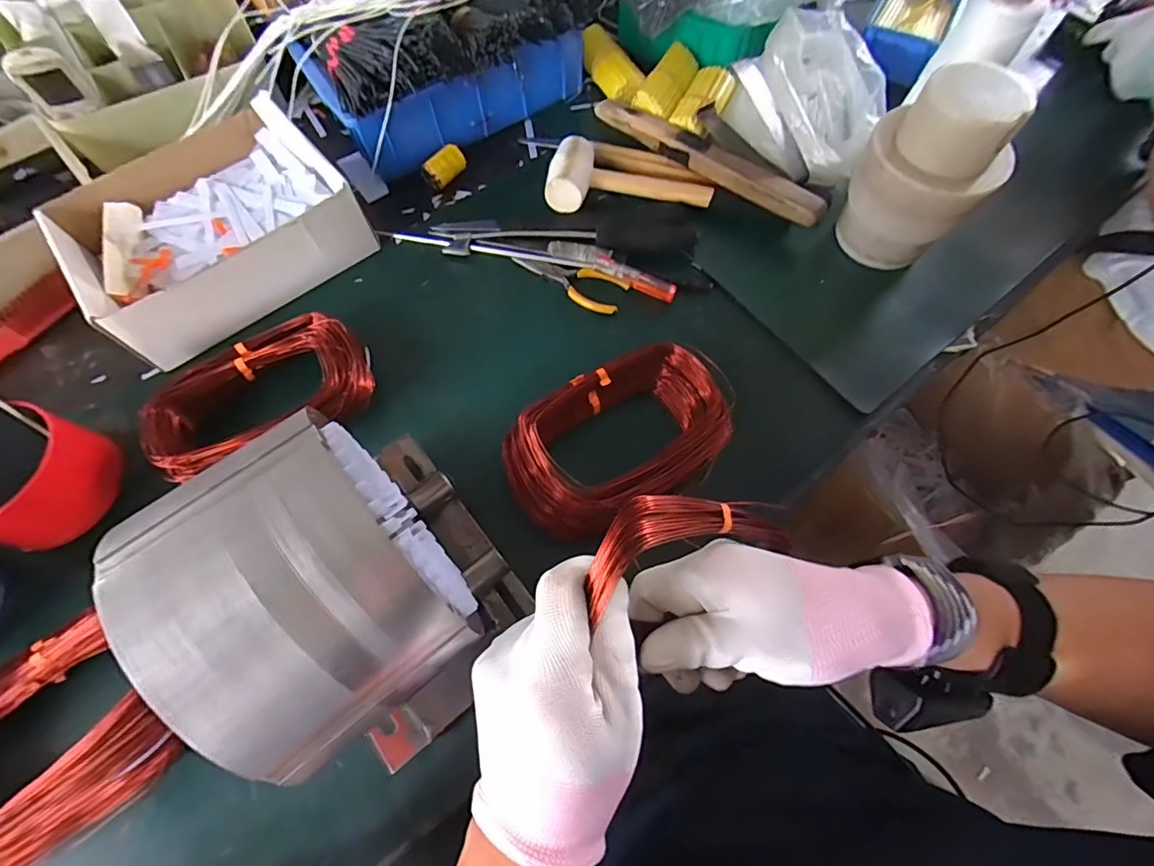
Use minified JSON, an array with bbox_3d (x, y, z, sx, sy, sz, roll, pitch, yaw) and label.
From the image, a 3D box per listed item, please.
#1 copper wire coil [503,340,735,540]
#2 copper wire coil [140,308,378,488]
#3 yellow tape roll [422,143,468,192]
[{"bbox_3d":[0.035,0.003,0.423,0.190,0.052,0.117,-31,71,-11],"label":"copper wire coil"},{"bbox_3d":[-0.271,-0.036,0.436,0.174,0.034,0.106,-24,69,-9],"label":"copper wire coil"},{"bbox_3d":[-0.149,-0.299,0.566,0.048,0.023,0.028,-40,73,-14],"label":"yellow tape roll"}]

